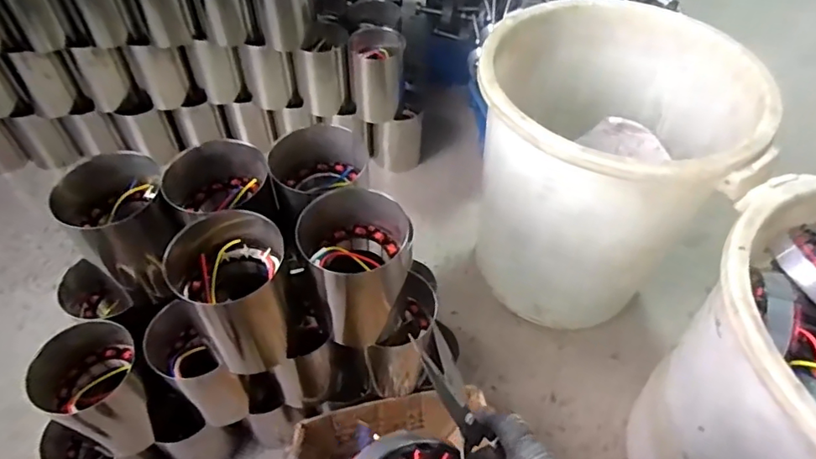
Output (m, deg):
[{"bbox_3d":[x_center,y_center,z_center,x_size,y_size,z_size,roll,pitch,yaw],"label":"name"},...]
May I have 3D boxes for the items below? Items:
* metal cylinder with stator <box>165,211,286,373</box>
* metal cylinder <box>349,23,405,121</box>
[{"bbox_3d":[-0.194,0.080,0.636,0.112,0.183,0.106,-14,52,-12],"label":"metal cylinder with stator"},{"bbox_3d":[-0.066,-0.349,1.186,0.117,0.165,0.129,-2,51,-3],"label":"metal cylinder"}]

